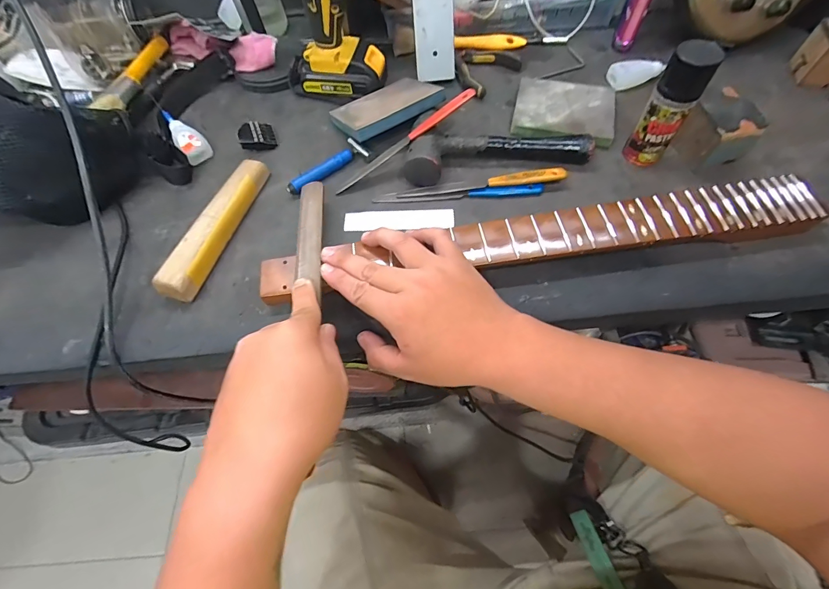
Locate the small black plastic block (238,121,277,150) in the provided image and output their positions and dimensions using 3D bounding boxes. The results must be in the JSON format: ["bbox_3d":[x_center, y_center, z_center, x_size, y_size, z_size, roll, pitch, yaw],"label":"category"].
[{"bbox_3d":[-0.196,-0.200,0.468,0.041,0.017,0.039,-13,64,-4],"label":"small black plastic block"}]

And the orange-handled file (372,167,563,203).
[{"bbox_3d":[0.061,-0.120,0.417,0.209,0.018,0.018,-7,64,-1],"label":"orange-handled file"}]

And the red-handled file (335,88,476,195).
[{"bbox_3d":[-0.013,-0.170,0.417,0.181,0.011,0.015,-33,66,11],"label":"red-handled file"}]

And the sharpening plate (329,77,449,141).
[{"bbox_3d":[-0.040,-0.233,0.460,0.119,0.014,0.100,-33,51,-11],"label":"sharpening plate"}]

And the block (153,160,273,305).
[{"bbox_3d":[-0.211,-0.076,0.401,0.031,0.032,0.182,13,65,8],"label":"block"}]

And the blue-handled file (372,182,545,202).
[{"bbox_3d":[0.050,-0.115,0.419,0.187,0.013,0.016,-1,64,2],"label":"blue-handled file"}]

